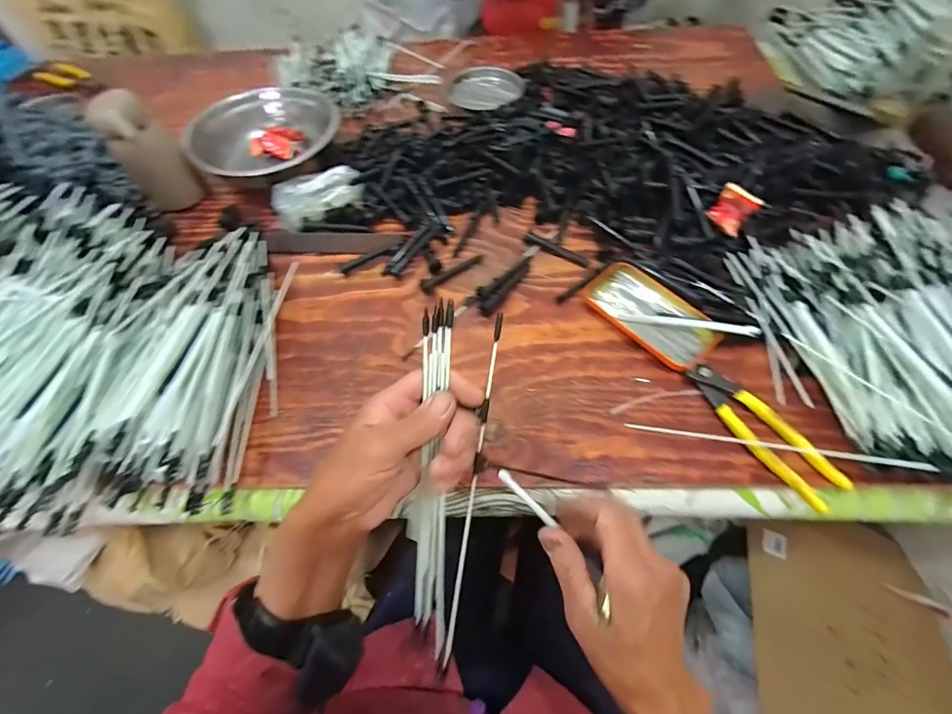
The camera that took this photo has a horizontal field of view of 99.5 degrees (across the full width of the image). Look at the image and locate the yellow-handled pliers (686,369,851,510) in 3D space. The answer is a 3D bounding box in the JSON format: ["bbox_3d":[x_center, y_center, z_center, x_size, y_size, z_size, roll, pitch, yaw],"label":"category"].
[{"bbox_3d":[0.277,0.070,0.395,0.045,0.019,0.158,-30,63,-13],"label":"yellow-handled pliers"}]

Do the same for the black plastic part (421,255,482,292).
[{"bbox_3d":[-0.030,-0.109,0.515,0.088,0.011,0.015,-33,64,-15],"label":"black plastic part"}]

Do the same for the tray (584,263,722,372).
[{"bbox_3d":[0.199,-0.050,0.462,0.069,0.017,0.146,-38,65,-17],"label":"tray"}]

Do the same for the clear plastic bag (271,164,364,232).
[{"bbox_3d":[-0.218,-0.222,0.557,0.119,0.029,0.062,-22,62,-9],"label":"clear plastic bag"}]

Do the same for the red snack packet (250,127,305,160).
[{"bbox_3d":[-0.324,-0.346,0.653,0.081,0.033,0.039,-2,60,2],"label":"red snack packet"}]

